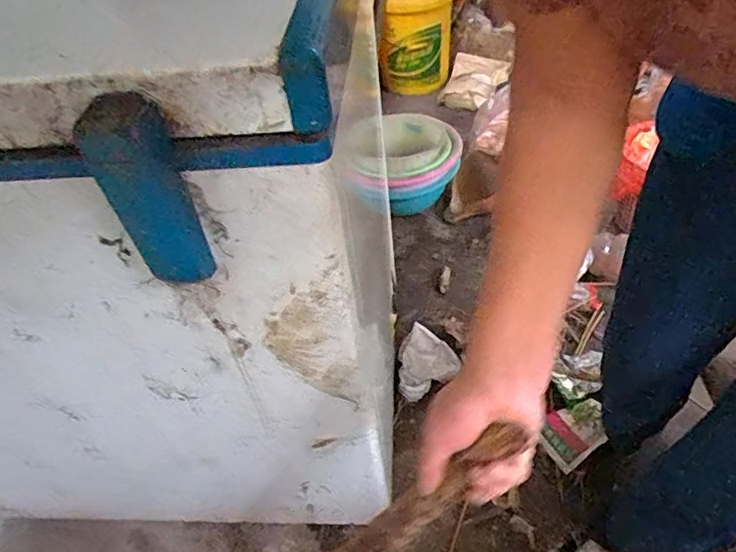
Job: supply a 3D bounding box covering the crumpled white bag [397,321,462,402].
[{"bbox_3d":[0.108,0.181,1.056,0.113,0.028,0.143,37,72,9],"label":"crumpled white bag"}]

